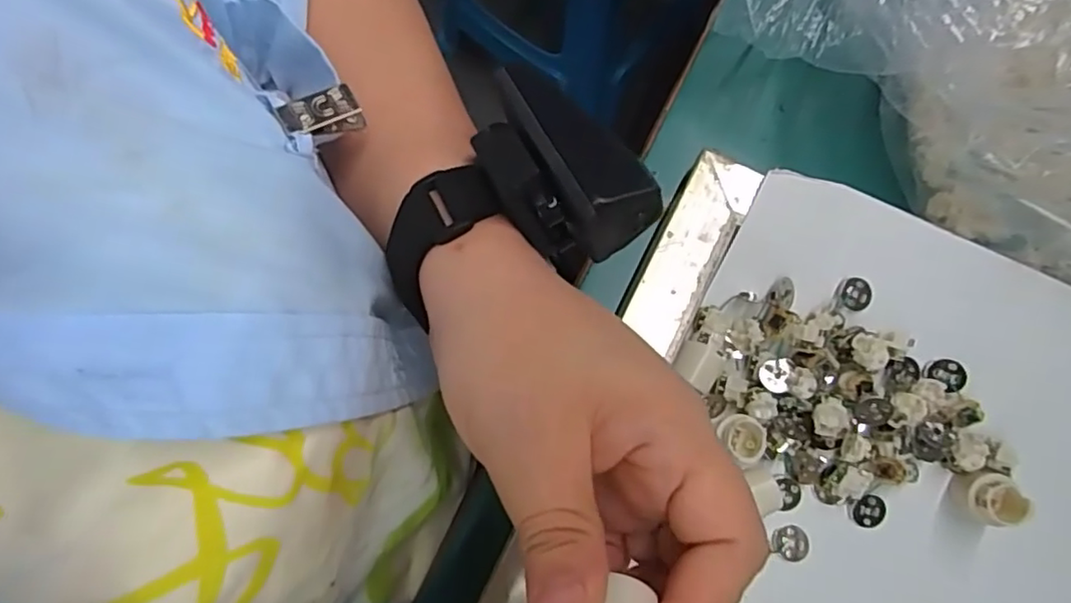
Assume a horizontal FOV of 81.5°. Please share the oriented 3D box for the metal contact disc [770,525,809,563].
[{"bbox_3d":[0.114,0.107,0.275,0.016,0.004,0.015,0,78,0],"label":"metal contact disc"}]

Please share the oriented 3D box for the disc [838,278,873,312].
[{"bbox_3d":[0.146,-0.004,0.282,0.014,0.004,0.014,0,78,0],"label":"disc"}]

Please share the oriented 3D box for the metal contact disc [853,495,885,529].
[{"bbox_3d":[0.149,0.094,0.278,0.013,0.005,0.014,2,78,0],"label":"metal contact disc"}]

